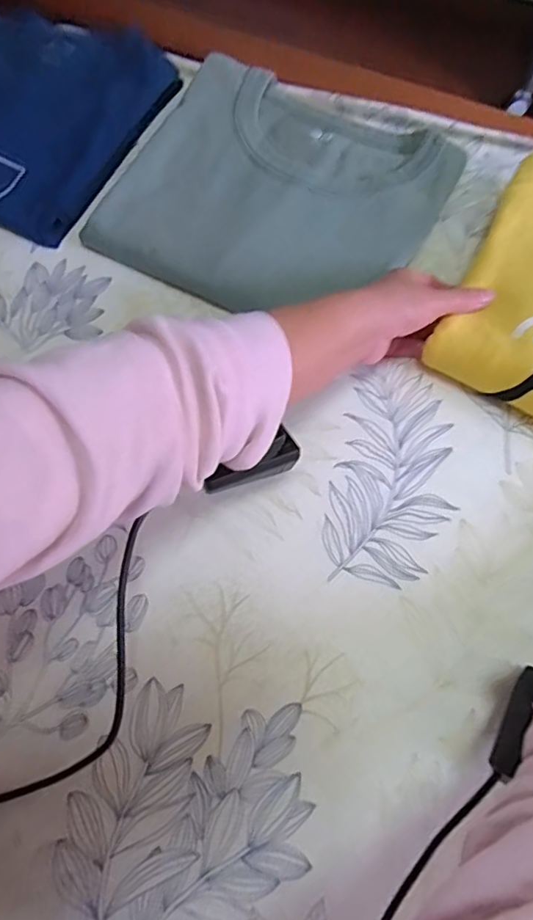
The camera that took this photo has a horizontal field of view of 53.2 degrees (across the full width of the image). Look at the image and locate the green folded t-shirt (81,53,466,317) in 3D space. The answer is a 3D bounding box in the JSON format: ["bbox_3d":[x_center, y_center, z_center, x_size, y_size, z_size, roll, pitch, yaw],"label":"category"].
[{"bbox_3d":[0.004,-0.249,0.492,0.277,0.035,0.259,31,73,11],"label":"green folded t-shirt"}]

